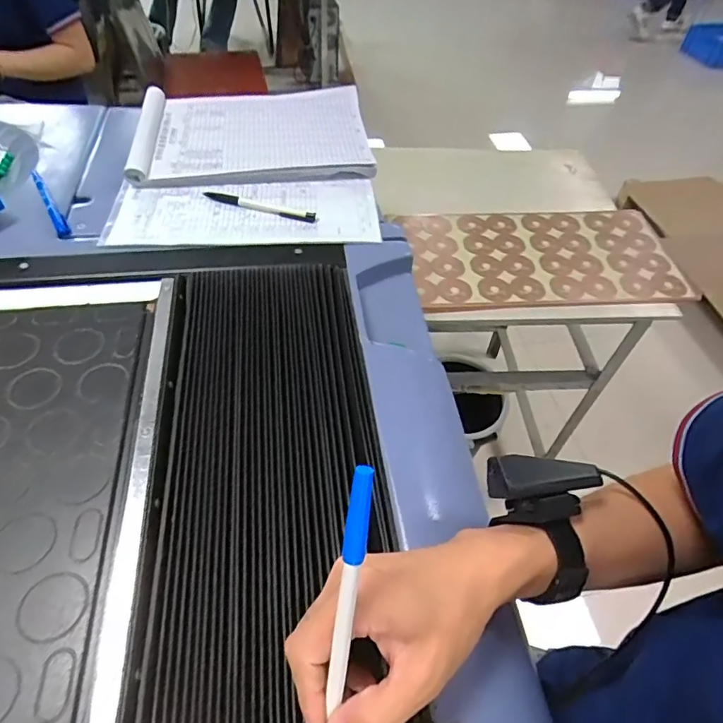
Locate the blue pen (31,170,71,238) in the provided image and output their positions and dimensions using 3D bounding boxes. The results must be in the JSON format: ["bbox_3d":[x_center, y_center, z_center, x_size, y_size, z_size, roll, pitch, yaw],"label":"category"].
[{"bbox_3d":[-0.358,-0.185,0.568,0.013,0.009,0.144,-25,57,-22],"label":"blue pen"}]

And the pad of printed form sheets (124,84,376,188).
[{"bbox_3d":[-0.143,-0.304,0.663,0.294,0.034,0.205,-5,52,-8],"label":"pad of printed form sheets"}]

